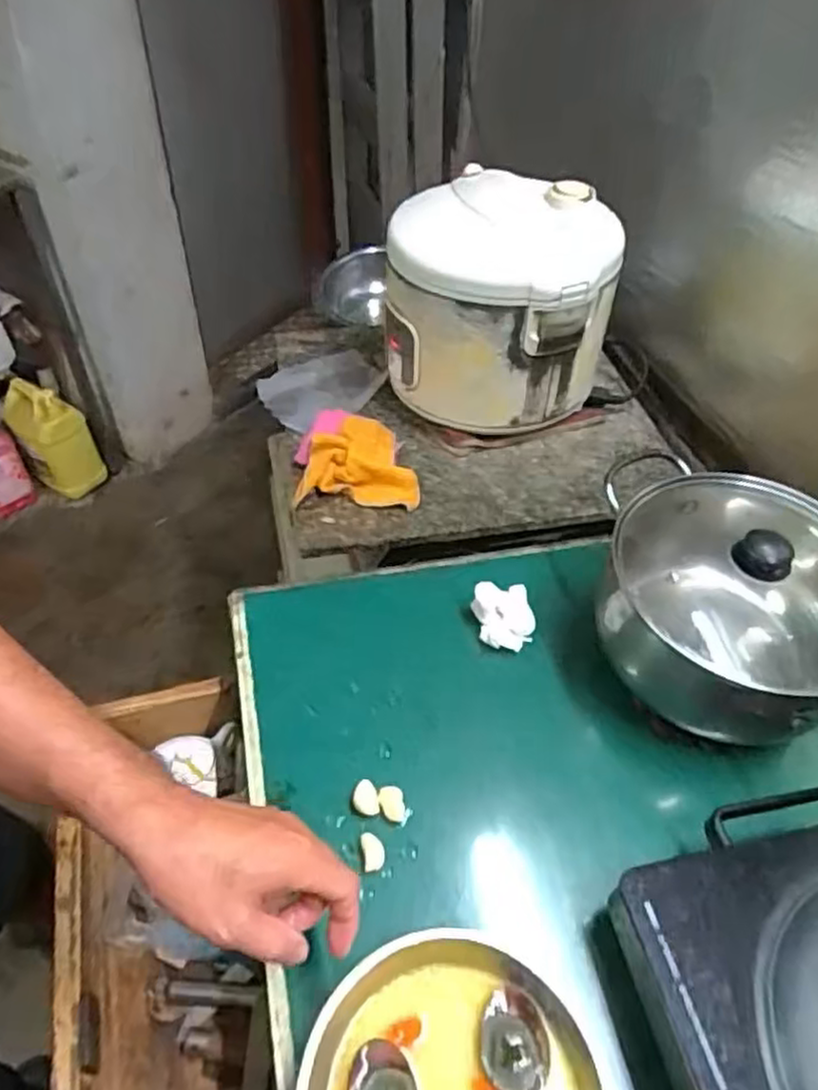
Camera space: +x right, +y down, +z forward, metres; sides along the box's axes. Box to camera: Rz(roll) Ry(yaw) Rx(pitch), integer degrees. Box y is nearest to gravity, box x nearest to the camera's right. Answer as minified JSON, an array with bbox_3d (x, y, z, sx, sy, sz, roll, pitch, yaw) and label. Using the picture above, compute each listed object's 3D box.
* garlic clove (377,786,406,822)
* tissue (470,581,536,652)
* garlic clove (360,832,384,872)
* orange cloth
[{"bbox_3d":[-0.013,0.198,0.542,0.019,0.007,0.025,-9,49,-10],"label":"garlic clove"},{"bbox_3d":[0.089,0.065,0.648,0.051,0.030,0.055,-7,49,-9],"label":"tissue"},{"bbox_3d":[-0.026,0.224,0.519,0.016,0.011,0.025,-7,49,-9],"label":"garlic clove"},{"bbox_3d":[-0.055,-0.100,0.812,0.137,0.046,0.115,4,48,1],"label":"orange cloth"}]

